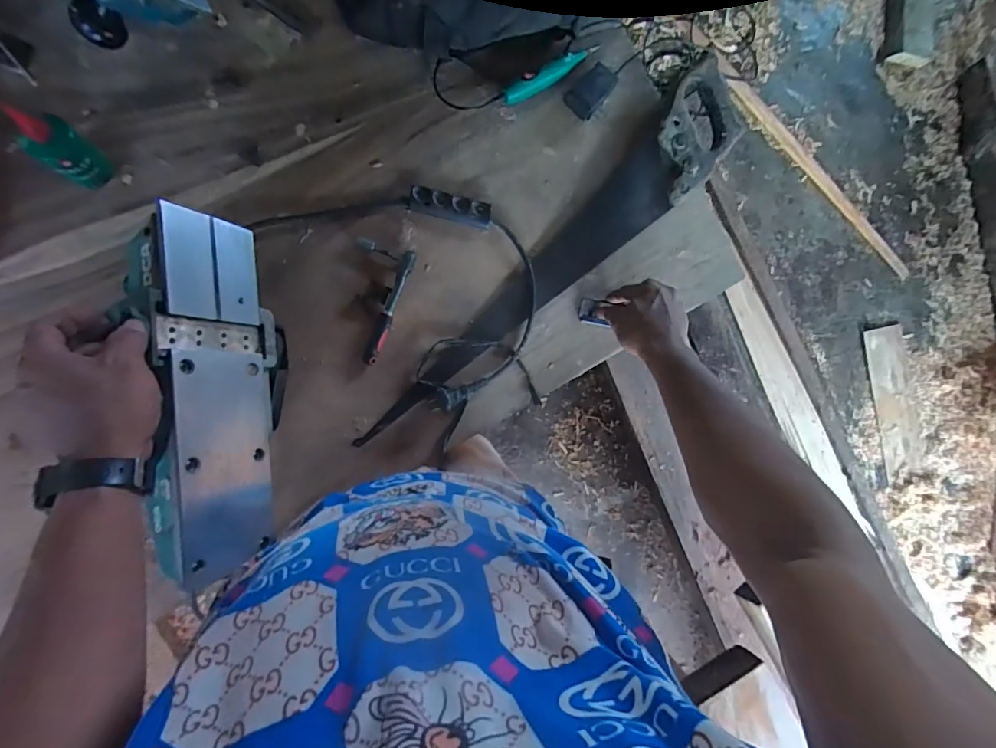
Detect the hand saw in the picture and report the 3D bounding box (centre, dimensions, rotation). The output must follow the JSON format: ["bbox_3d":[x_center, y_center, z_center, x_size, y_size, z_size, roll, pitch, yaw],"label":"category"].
[{"bbox_3d":[0.131,-0.184,0.640,0.108,0.032,0.573,44,80,-8],"label":"hand saw"}]

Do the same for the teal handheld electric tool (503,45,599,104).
[{"bbox_3d":[0.073,-0.407,0.640,0.151,0.028,0.023,-36,96,-11],"label":"teal handheld electric tool"}]

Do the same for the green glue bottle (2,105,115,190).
[{"bbox_3d":[-0.446,-0.230,0.488,0.044,0.101,0.049,34,82,-9],"label":"green glue bottle"}]

